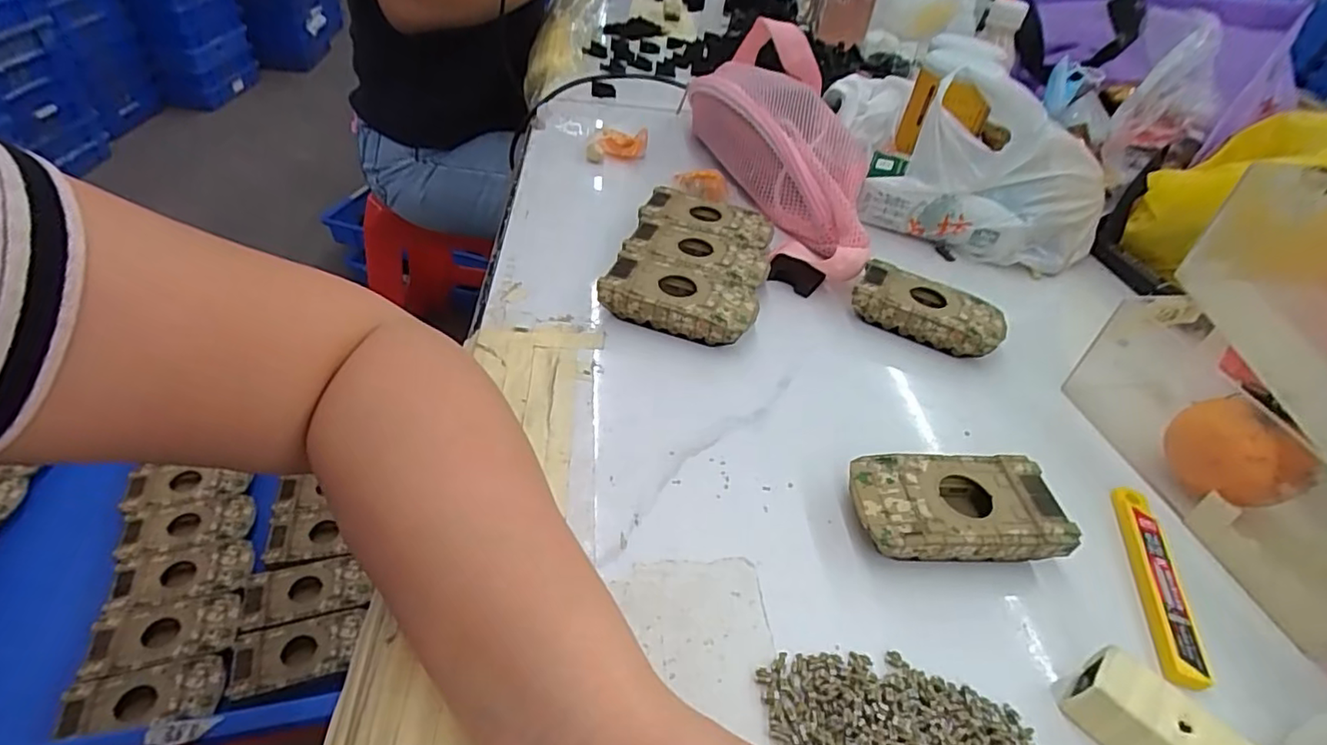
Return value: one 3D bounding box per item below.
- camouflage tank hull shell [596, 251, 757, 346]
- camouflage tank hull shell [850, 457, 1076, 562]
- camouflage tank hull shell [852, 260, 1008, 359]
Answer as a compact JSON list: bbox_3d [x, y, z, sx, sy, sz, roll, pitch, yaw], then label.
[{"bbox_3d":[0.011,-0.045,0.391,0.095,0.029,0.048,17,43,10],"label":"camouflage tank hull shell"},{"bbox_3d":[0.138,0.067,0.291,0.096,0.025,0.050,3,42,-5],"label":"camouflage tank hull shell"},{"bbox_3d":[0.178,-0.039,0.412,0.095,0.032,0.044,24,44,17],"label":"camouflage tank hull shell"}]

